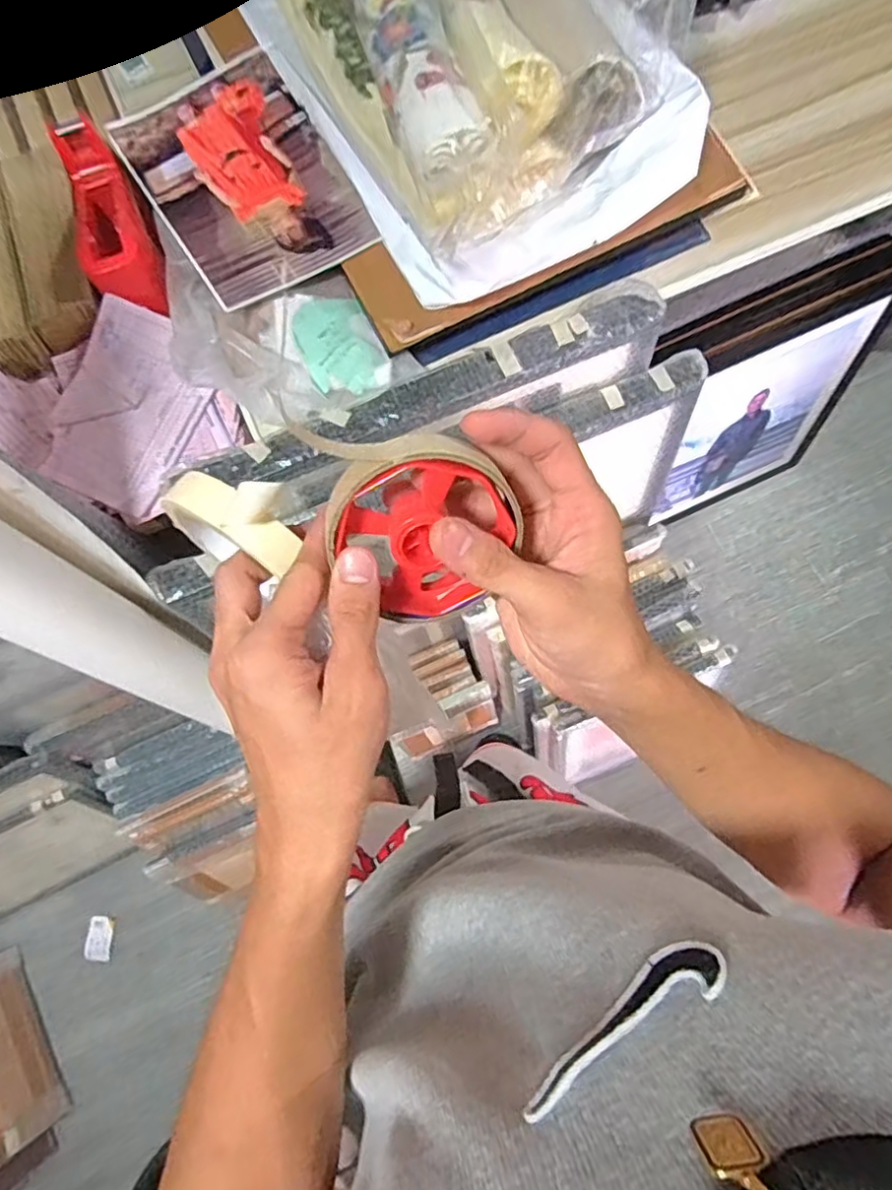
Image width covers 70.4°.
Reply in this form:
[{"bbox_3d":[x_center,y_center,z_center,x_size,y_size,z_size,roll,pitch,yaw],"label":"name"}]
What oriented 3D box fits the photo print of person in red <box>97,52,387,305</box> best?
[{"bbox_3d":[-0.217,-0.446,0.673,0.186,0.014,0.296,-33,78,-5],"label":"photo print of person in red"}]

